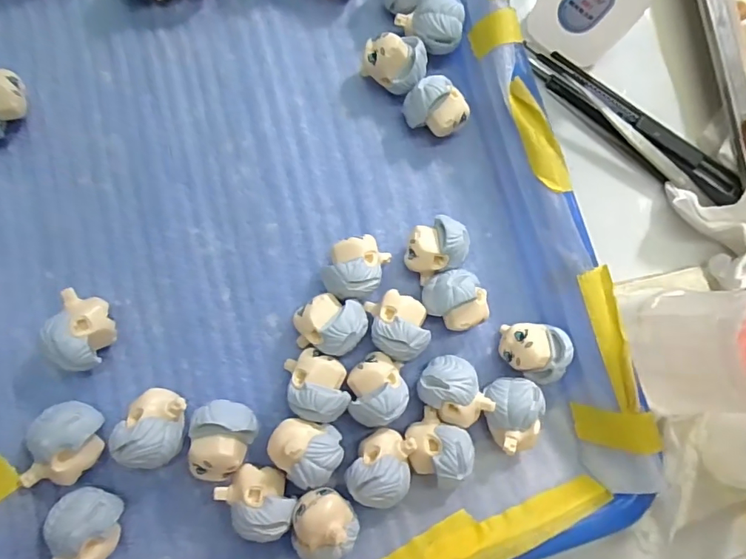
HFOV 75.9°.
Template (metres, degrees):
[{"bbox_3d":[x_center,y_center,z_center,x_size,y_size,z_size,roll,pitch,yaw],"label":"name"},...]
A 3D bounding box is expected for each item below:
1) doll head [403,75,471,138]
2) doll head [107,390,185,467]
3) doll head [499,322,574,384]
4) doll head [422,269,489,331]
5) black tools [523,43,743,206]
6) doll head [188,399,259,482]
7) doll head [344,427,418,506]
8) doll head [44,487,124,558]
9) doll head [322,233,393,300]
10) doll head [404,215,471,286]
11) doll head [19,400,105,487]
[{"bbox_3d":[0.028,-0.076,0.212,0.027,0.020,0.020,20,80,-3],"label":"doll head"},{"bbox_3d":[-0.081,0.054,0.178,0.021,0.023,0.026,19,80,-3],"label":"doll head"},{"bbox_3d":[0.065,0.029,0.201,0.028,0.020,0.023,25,80,-2],"label":"doll head"},{"bbox_3d":[0.034,0.008,0.200,0.027,0.024,0.022,36,80,0],"label":"doll head"},{"bbox_3d":[0.125,-0.074,0.232,0.119,0.007,0.021,36,80,0],"label":"black tools"},{"bbox_3d":[-0.057,0.060,0.180,0.022,0.022,0.027,15,80,-4],"label":"doll head"},{"bbox_3d":[0.003,0.071,0.183,0.023,0.017,0.025,11,81,-4],"label":"doll head"},{"bbox_3d":[-0.102,0.089,0.170,0.021,0.026,0.028,10,81,-4],"label":"doll head"},{"bbox_3d":[-0.007,-0.005,0.197,0.022,0.024,0.027,26,80,-2],"label":"doll head"},{"bbox_3d":[0.026,-0.013,0.203,0.026,0.025,0.022,-33,86,-10],"label":"doll head"},{"bbox_3d":[-0.112,0.059,0.175,0.028,0.021,0.025,-38,87,-10],"label":"doll head"}]

